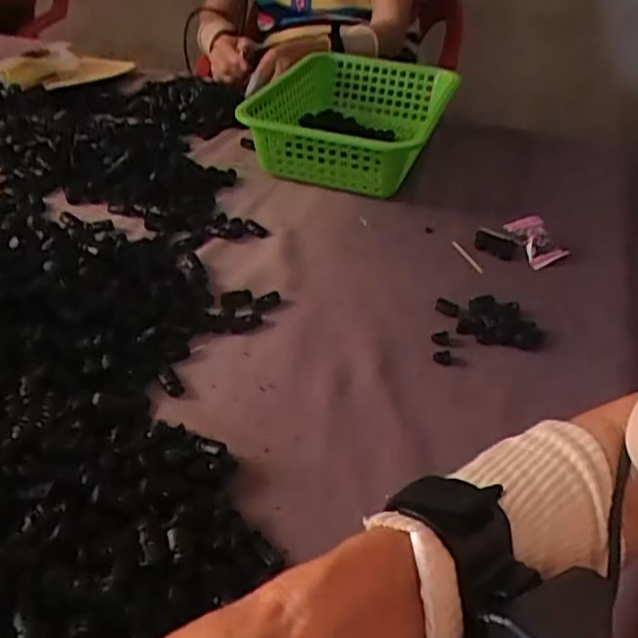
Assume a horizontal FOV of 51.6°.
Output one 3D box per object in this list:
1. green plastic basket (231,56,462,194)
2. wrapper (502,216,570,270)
[{"bbox_3d":[0.053,-0.266,0.853,0.204,0.089,0.350,16,39,14],"label":"green plastic basket"},{"bbox_3d":[0.228,-0.082,0.688,0.043,0.026,0.059,-11,40,-20],"label":"wrapper"}]

